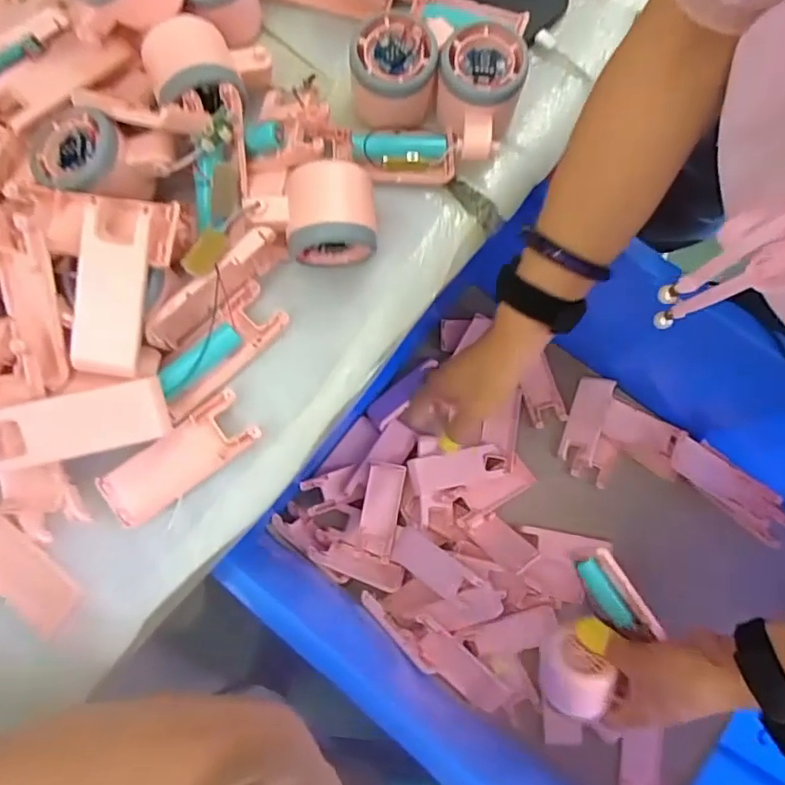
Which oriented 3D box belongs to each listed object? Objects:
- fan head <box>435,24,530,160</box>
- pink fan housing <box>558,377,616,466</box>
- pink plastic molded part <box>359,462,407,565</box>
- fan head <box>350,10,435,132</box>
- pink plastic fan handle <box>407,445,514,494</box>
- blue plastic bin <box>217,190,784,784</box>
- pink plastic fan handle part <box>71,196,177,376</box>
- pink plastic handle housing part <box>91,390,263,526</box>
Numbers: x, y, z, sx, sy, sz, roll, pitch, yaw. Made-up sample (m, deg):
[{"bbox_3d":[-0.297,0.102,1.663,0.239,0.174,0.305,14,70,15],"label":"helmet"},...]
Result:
[{"bbox_3d":[0.058,-0.202,0.395,0.055,0.049,0.077,8,79,2],"label":"fan head"},{"bbox_3d":[0.220,0.028,0.646,0.038,0.018,0.098,16,80,3],"label":"pink fan housing"},{"bbox_3d":[-0.012,0.128,0.625,0.039,0.013,0.103,9,98,2],"label":"pink plastic molded part"},{"bbox_3d":[0.001,-0.221,0.393,0.057,0.042,0.053,-3,79,-1],"label":"fan head"},{"bbox_3d":[0.076,0.081,0.627,0.107,0.019,0.039,-13,79,-2],"label":"pink plastic fan handle"},{"bbox_3d":[0.178,0.140,0.516,0.485,0.257,0.407,39,82,7],"label":"blue plastic bin"},{"bbox_3d":[-0.168,-0.066,0.351,0.047,0.028,0.107,14,102,-20],"label":"pink plastic fan handle part"},{"bbox_3d":[-0.139,0.044,0.377,0.103,0.013,0.039,-35,81,-6],"label":"pink plastic handle housing part"}]

